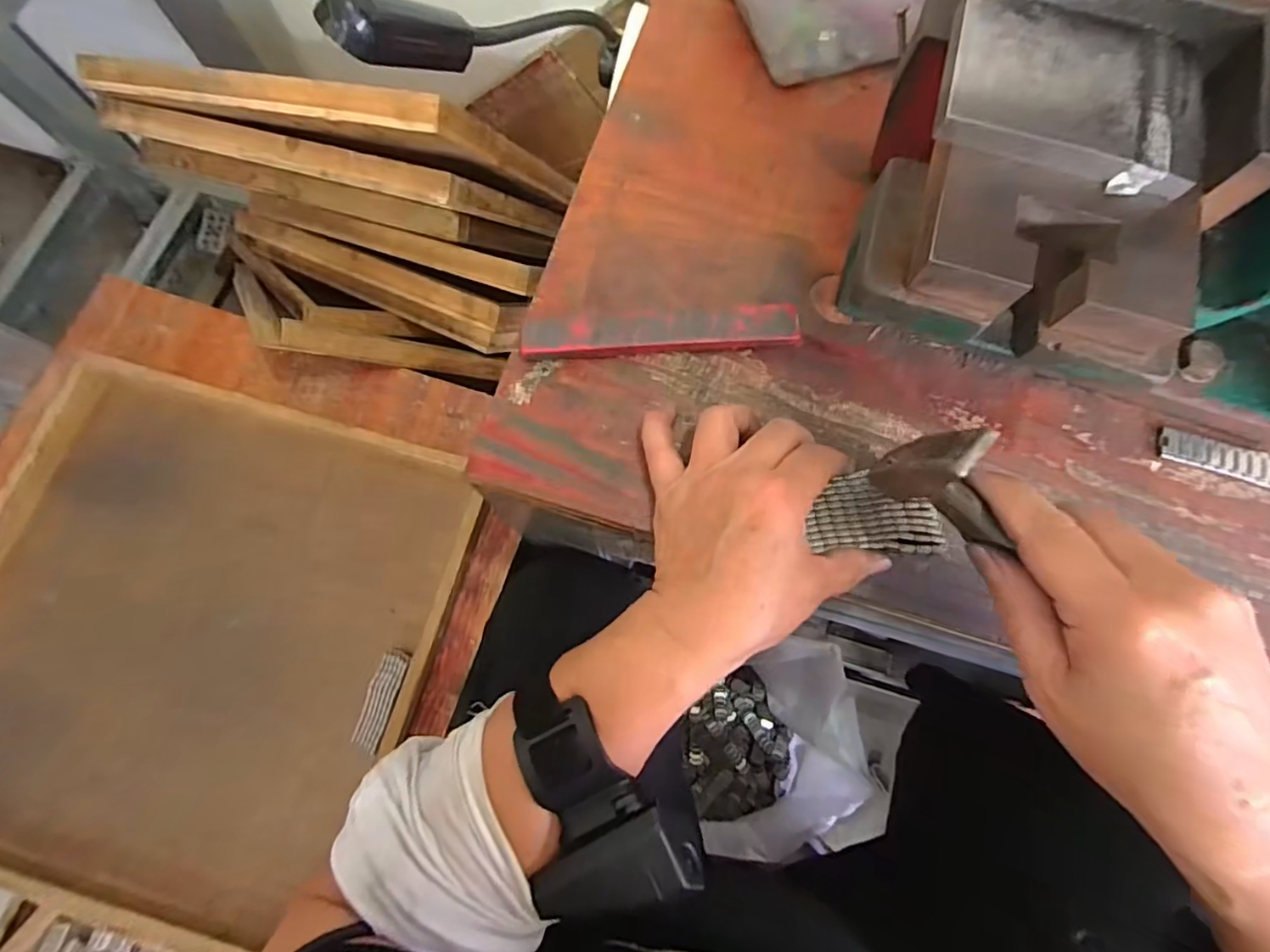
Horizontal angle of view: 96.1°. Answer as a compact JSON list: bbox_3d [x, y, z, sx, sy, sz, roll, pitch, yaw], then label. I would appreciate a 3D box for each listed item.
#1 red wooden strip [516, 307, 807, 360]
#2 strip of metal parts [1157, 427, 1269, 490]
[{"bbox_3d":[0.014,-0.077,0.313,0.148,0.016,0.022,-3,75,-2],"label":"red wooden strip"},{"bbox_3d":[0.320,-0.009,0.307,0.074,0.005,0.020,18,75,3],"label":"strip of metal parts"}]

